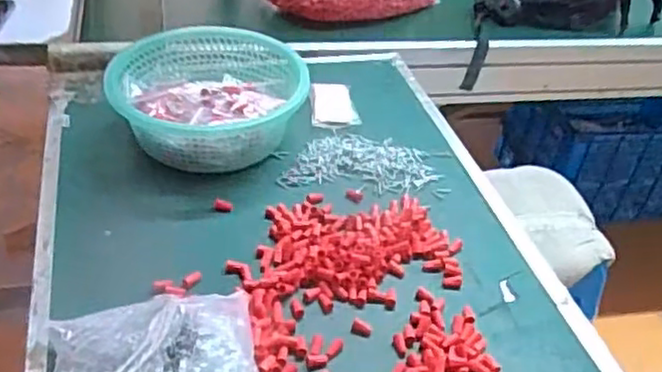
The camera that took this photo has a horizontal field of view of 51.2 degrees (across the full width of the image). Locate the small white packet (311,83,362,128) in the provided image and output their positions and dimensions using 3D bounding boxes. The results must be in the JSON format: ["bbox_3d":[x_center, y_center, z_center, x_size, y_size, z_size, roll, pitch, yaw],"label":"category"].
[{"bbox_3d":[0.005,-0.131,1.099,0.072,0.011,0.107,2,39,-7],"label":"small white packet"}]

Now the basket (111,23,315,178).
[{"bbox_3d":[-0.168,-0.135,1.020,0.248,0.085,0.281,29,43,26],"label":"basket"}]

